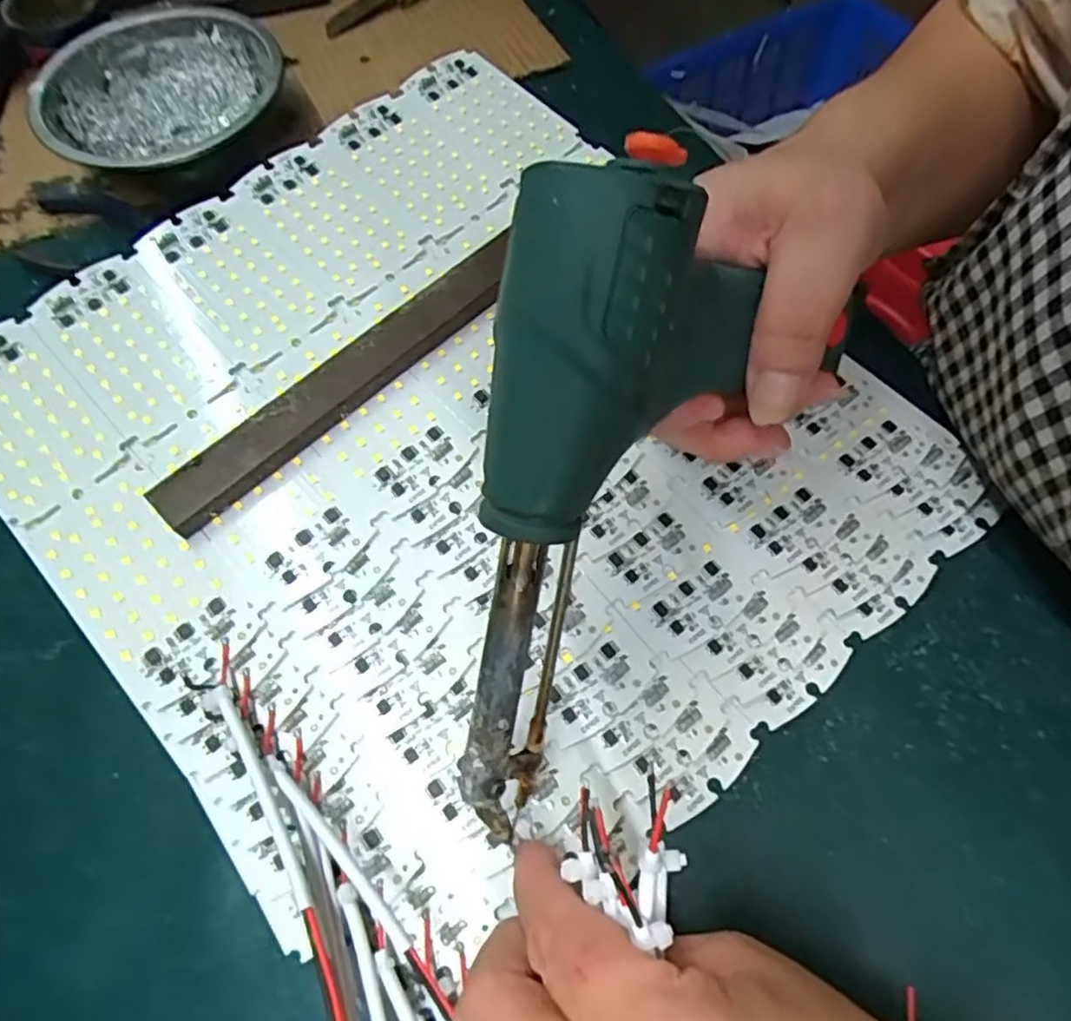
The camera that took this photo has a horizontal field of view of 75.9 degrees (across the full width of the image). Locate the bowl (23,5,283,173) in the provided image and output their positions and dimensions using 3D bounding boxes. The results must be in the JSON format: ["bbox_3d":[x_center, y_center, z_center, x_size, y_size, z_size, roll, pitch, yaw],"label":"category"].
[{"bbox_3d":[-0.195,-0.215,0.372,0.121,0.045,0.126,34,69,18],"label":"bowl"}]

